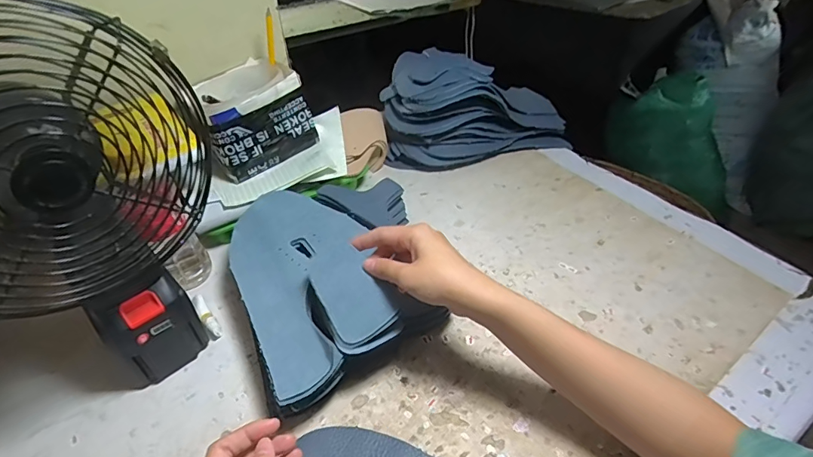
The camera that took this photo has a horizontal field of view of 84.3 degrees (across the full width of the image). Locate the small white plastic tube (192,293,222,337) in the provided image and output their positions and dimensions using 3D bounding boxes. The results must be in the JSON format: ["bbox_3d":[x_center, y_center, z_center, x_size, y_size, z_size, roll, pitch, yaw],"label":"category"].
[{"bbox_3d":[-0.217,0.096,0.490,0.013,0.015,0.058,-30,50,-27],"label":"small white plastic tube"}]

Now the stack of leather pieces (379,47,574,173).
[{"bbox_3d":[0.112,-0.195,0.707,0.297,0.142,0.125,-13,44,-13],"label":"stack of leather pieces"}]

